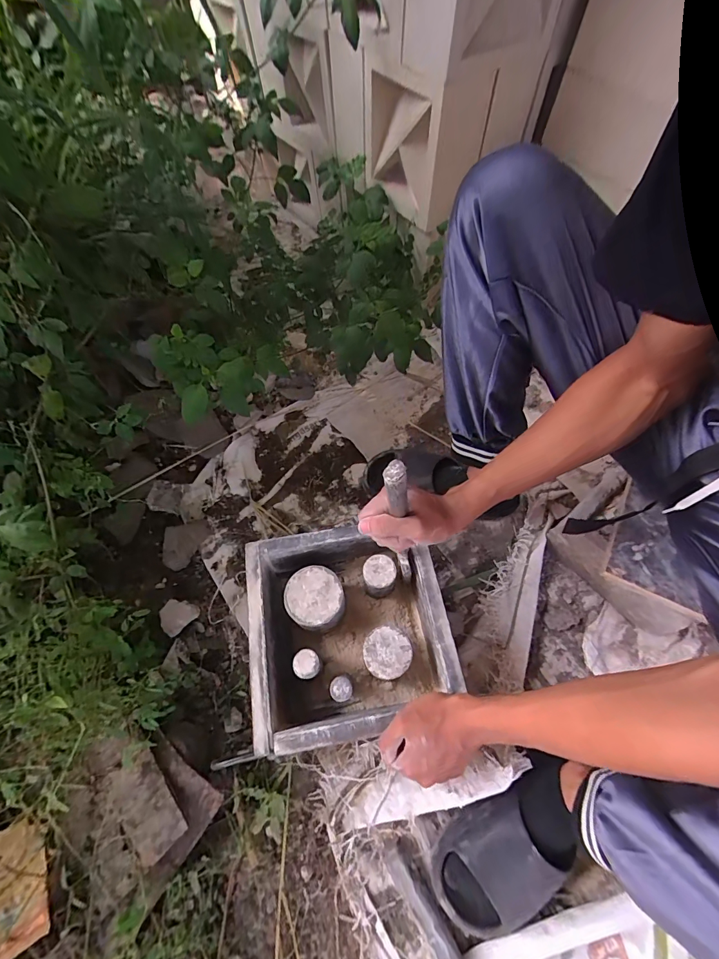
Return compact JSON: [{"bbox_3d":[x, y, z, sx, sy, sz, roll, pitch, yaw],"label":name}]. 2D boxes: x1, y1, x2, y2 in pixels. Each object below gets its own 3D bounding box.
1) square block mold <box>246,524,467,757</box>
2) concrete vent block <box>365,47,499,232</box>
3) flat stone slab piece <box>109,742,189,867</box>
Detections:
[{"bbox_3d":[-0.014,0.195,0.510,0.238,0.099,0.236,-9,61,-4],"label":"square block mold"},{"bbox_3d":[0.110,-0.615,0.696,0.114,0.195,0.199,-31,64,-16],"label":"concrete vent block"},{"bbox_3d":[-0.257,0.387,0.459,0.062,0.011,0.109,-37,66,-18],"label":"flat stone slab piece"}]

